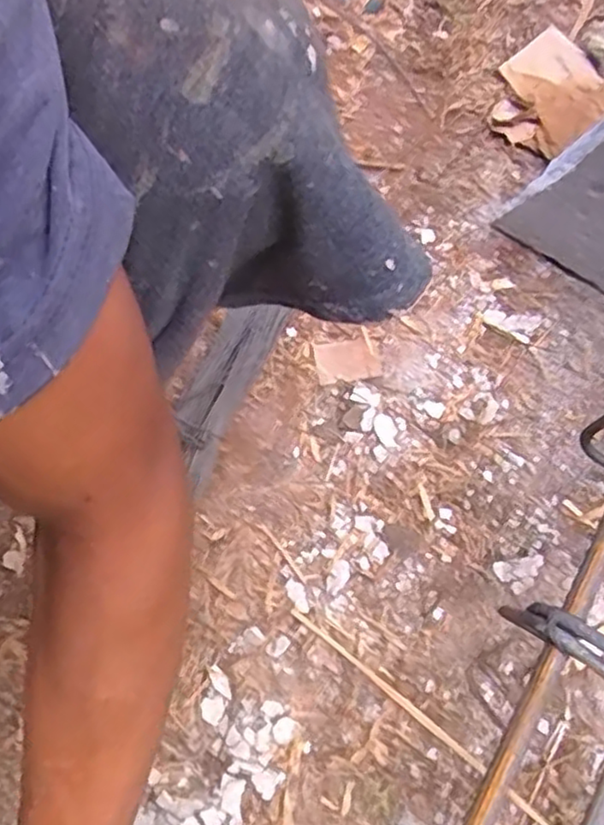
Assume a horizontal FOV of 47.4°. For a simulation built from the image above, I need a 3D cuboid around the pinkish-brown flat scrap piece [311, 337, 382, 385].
[{"bbox_3d":[0.042,-0.048,0.636,0.058,0.006,0.038,-10,70,-4],"label":"pinkish-brown flat scrap piece"}]

